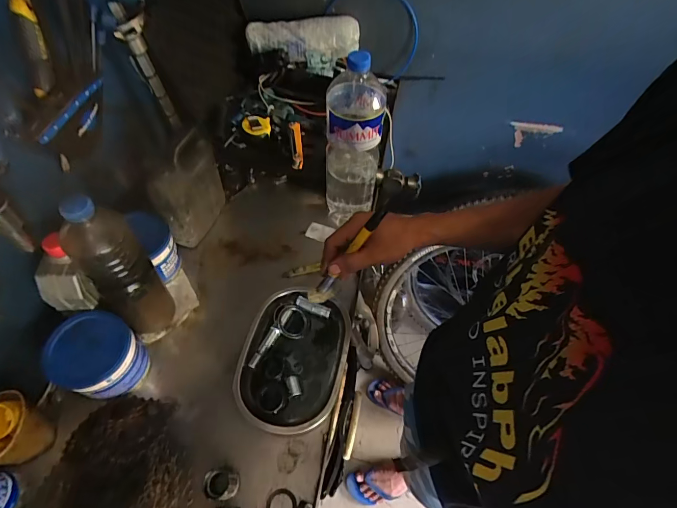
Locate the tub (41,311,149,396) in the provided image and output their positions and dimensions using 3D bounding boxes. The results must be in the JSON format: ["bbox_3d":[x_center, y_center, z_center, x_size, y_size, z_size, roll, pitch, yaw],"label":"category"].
[{"bbox_3d":[-0.329,0.143,0.527,0.100,0.094,0.099,1,58,-2],"label":"tub"}]

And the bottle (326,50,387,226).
[{"bbox_3d":[0.025,-0.176,0.632,0.093,0.316,0.085,6,58,1],"label":"bottle"}]

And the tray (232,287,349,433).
[{"bbox_3d":[-0.067,0.157,0.579,0.152,0.031,0.209,16,59,7],"label":"tray"}]

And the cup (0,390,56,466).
[{"bbox_3d":[-0.407,0.223,0.471,0.063,0.098,0.071,38,64,19],"label":"cup"}]

